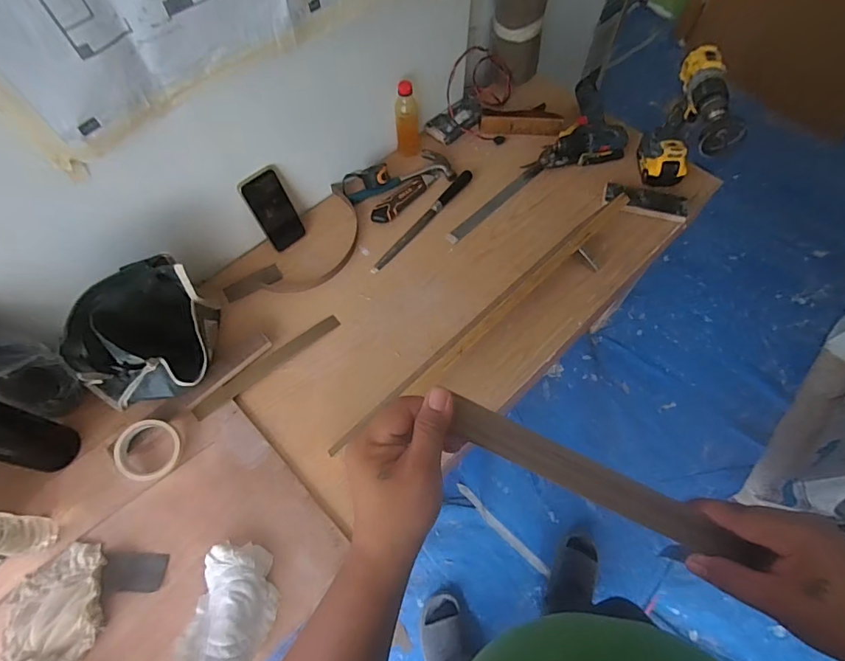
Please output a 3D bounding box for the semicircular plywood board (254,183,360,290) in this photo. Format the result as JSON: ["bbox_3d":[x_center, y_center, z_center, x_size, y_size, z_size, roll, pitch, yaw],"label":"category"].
[{"bbox_3d":[-0.225,-0.186,0.977,0.152,0.016,0.261,38,70,17],"label":"semicircular plywood board"}]

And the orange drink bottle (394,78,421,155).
[{"bbox_3d":[-0.033,-0.470,1.039,0.053,0.169,0.051,-3,64,-1],"label":"orange drink bottle"}]

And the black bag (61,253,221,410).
[{"bbox_3d":[-0.449,0.021,0.770,0.152,0.222,0.242,37,70,17],"label":"black bag"}]

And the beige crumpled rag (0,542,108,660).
[{"bbox_3d":[-0.541,0.408,0.677,0.143,0.034,0.169,-6,64,-2],"label":"beige crumpled rag"}]

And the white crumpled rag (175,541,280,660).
[{"bbox_3d":[-0.277,0.402,0.665,0.115,0.072,0.165,8,64,5],"label":"white crumpled rag"}]

